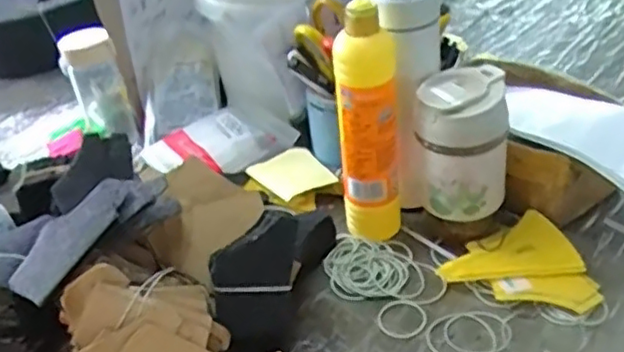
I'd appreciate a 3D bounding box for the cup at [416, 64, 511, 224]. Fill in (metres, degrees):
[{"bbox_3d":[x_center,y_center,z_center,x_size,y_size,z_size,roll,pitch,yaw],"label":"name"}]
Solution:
[{"bbox_3d":[0.141,-0.016,0.605,0.078,0.146,0.076,5,35,17],"label":"cup"}]

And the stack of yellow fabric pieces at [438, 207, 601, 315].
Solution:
[{"bbox_3d":[0.190,0.087,0.580,0.116,0.028,0.106,-21,36,-20],"label":"stack of yellow fabric pieces"}]

